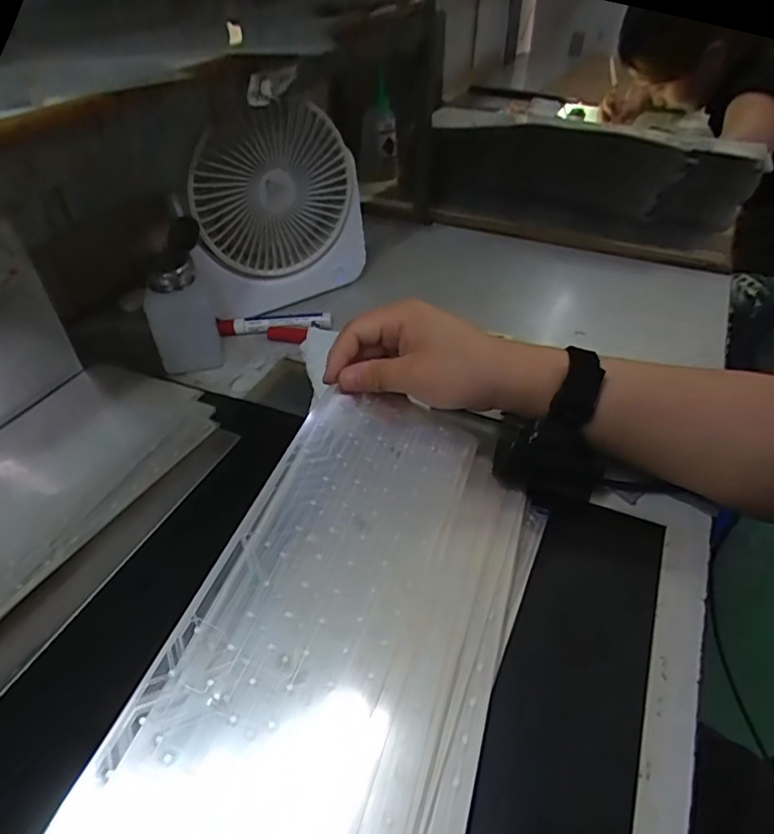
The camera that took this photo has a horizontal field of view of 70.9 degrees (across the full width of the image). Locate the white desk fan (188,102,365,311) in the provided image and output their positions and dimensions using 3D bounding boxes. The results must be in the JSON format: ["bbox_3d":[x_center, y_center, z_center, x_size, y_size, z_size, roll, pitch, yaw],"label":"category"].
[{"bbox_3d":[-0.105,-0.195,0.533,0.180,0.185,0.051,-22,45,-20],"label":"white desk fan"}]

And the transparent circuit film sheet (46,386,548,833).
[{"bbox_3d":[-0.045,0.152,0.253,0.160,0.047,0.425,13,47,13],"label":"transparent circuit film sheet"}]

